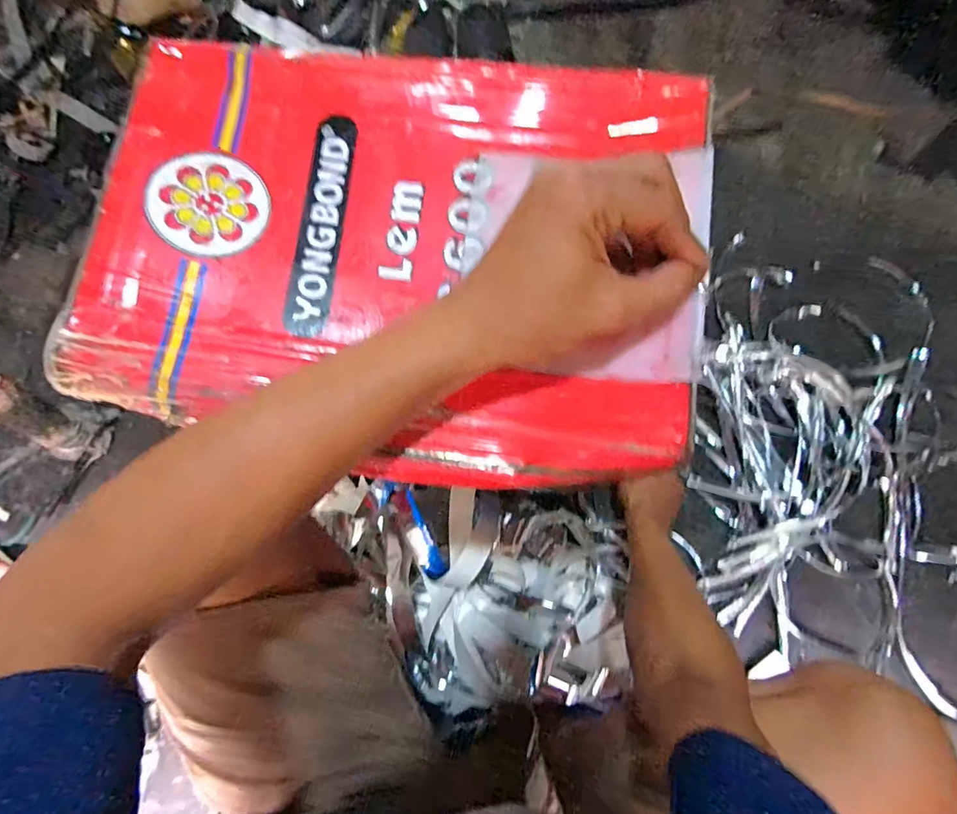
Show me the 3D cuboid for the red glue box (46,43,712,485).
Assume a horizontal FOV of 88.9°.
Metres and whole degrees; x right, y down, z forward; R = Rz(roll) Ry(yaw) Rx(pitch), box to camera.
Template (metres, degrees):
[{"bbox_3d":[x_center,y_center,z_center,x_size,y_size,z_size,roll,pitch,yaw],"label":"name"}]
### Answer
[{"bbox_3d":[-0.048,-0.091,0.288,0.336,0.044,0.249,5,76,3],"label":"red glue box"}]

